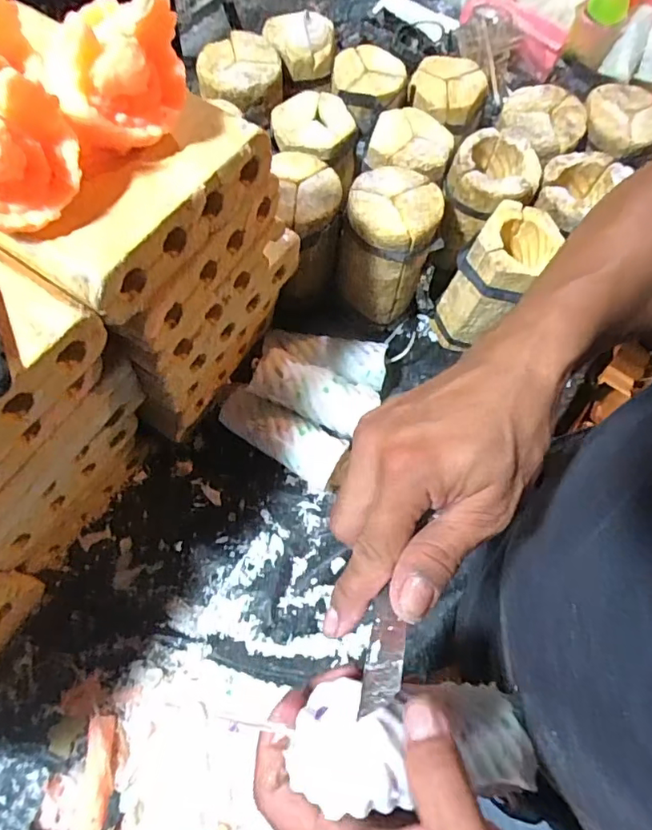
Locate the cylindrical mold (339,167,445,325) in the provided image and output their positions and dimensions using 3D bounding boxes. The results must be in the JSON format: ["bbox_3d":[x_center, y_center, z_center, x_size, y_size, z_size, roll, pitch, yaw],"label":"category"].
[{"bbox_3d":[0.064,-0.180,0.565,0.092,0.130,0.092,1,68,-3],"label":"cylindrical mold"}]

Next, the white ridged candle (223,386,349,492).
[{"bbox_3d":[-0.047,0.020,0.559,0.138,0.050,0.054,34,71,10],"label":"white ridged candle"}]

